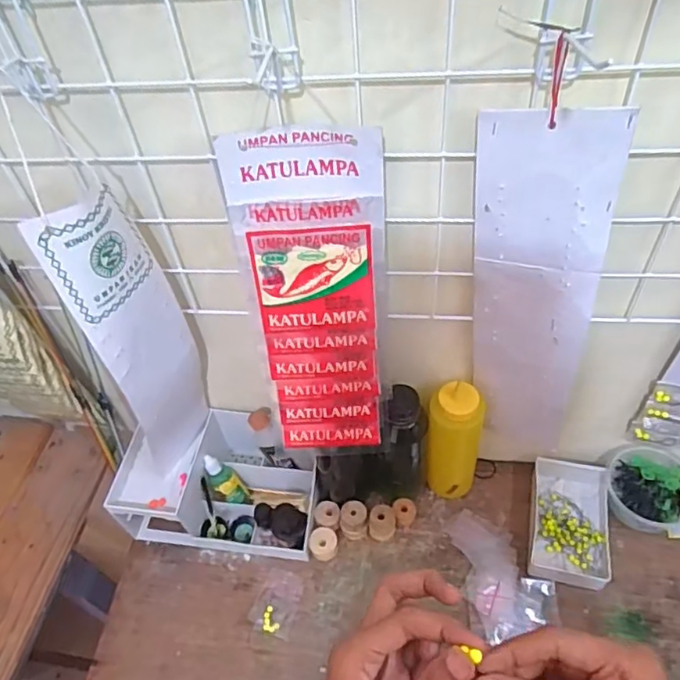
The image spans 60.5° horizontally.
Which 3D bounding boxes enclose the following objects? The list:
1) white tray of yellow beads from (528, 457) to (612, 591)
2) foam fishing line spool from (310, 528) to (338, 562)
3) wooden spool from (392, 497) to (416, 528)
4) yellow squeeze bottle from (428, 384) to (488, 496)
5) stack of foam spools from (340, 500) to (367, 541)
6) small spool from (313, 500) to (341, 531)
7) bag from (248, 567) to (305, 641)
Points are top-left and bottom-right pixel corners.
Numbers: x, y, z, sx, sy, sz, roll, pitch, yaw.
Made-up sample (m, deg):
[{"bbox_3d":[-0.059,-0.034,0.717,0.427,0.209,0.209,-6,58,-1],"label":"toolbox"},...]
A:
[{"bbox_3d":[0.277,0.213,0.704,0.086,0.031,0.149,7,51,12],"label":"white tray of yellow beads"},{"bbox_3d":[-0.019,0.248,0.709,0.032,0.026,0.034,-3,50,4],"label":"foam fishing line spool"},{"bbox_3d":[0.081,0.215,0.726,0.028,0.028,0.029,-9,50,-1],"label":"wooden spool"},{"bbox_3d":[0.134,0.122,0.688,0.060,0.194,0.060,8,51,13],"label":"yellow squeeze bottle"},{"bbox_3d":[0.017,0.221,0.713,0.033,0.042,0.033,-2,50,5],"label":"stack of foam spools"},{"bbox_3d":[-0.015,0.220,0.727,0.032,0.021,0.033,5,51,11],"label":"small spool"},{"bbox_3d":[-0.072,0.304,0.679,0.051,0.004,0.072,11,52,15],"label":"bag"}]

